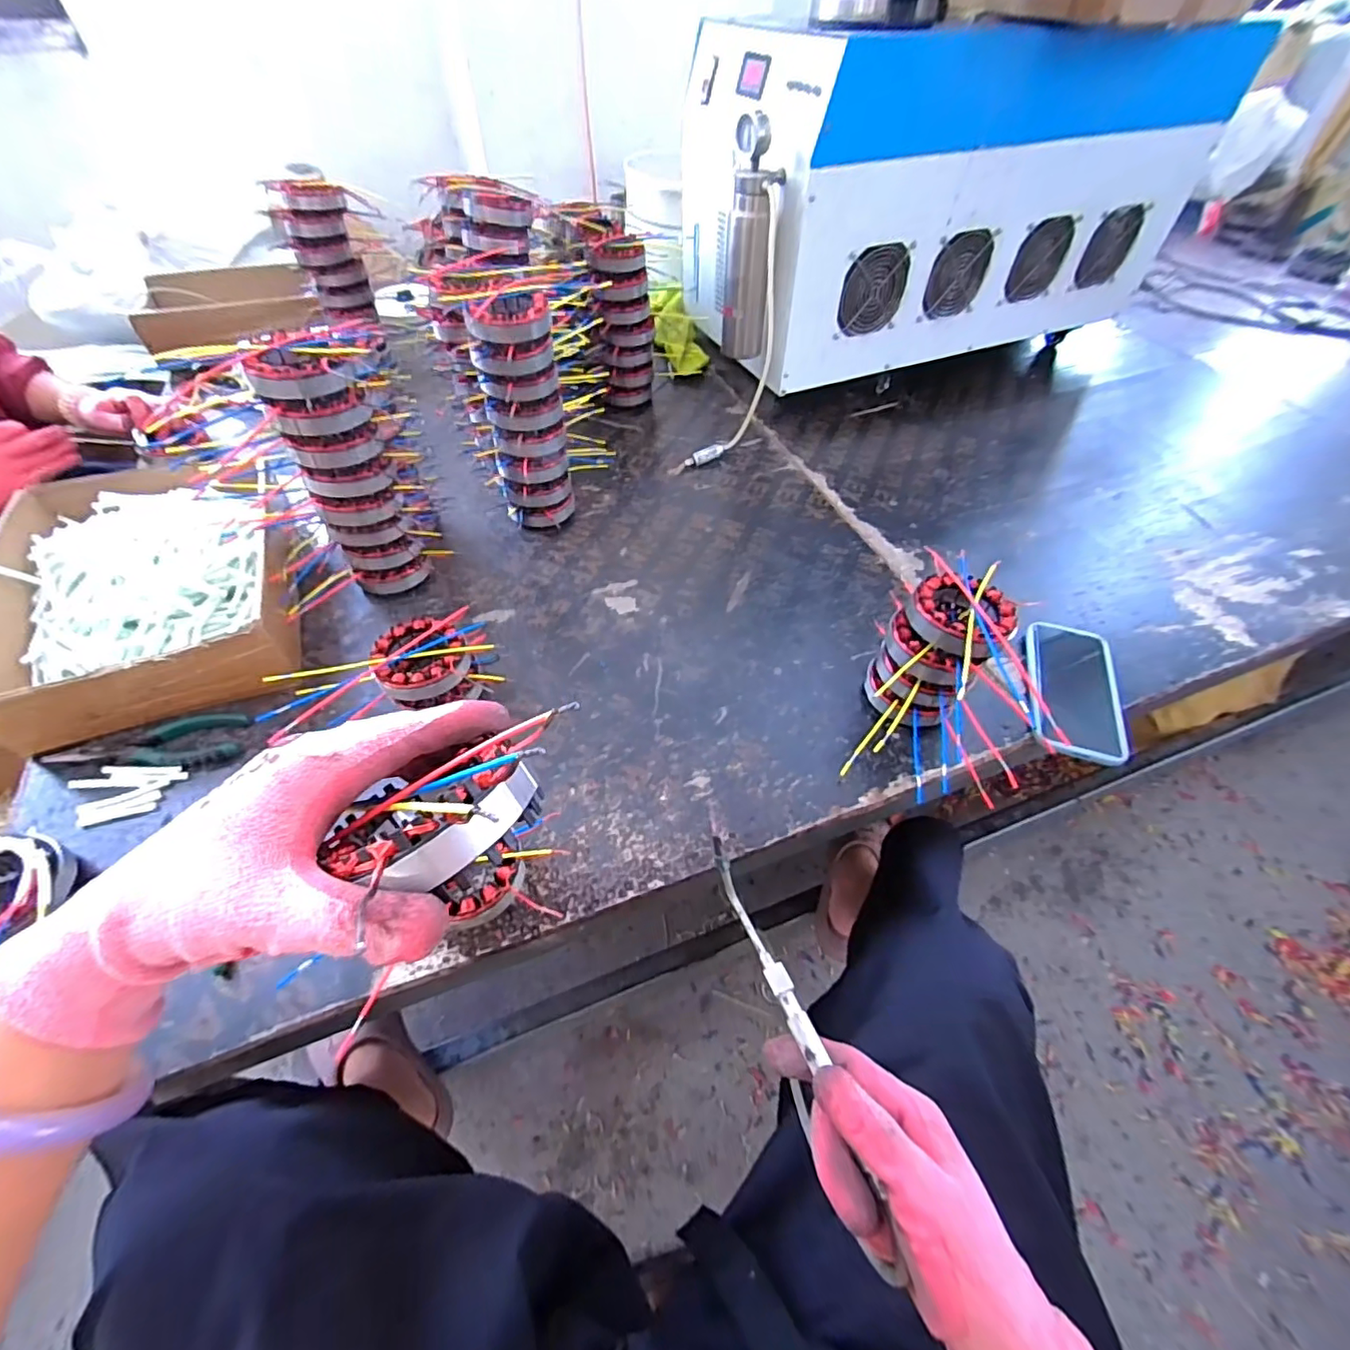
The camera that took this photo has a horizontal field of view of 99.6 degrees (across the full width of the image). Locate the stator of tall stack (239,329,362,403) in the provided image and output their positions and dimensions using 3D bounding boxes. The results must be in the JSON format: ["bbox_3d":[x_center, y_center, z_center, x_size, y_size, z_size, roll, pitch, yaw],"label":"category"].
[{"bbox_3d":[-0.329,-0.277,0.511,0.089,0.039,0.083,-15,53,-13],"label":"stator of tall stack"}]

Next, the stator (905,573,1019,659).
[{"bbox_3d":[0.252,-0.049,0.503,0.078,0.037,0.089,-18,54,-14],"label":"stator"}]

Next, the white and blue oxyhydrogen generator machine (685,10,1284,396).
[{"bbox_3d":[0.423,-0.773,0.929,0.808,0.366,0.368,-16,54,-13],"label":"white and blue oxyhydrogen generator machine"}]

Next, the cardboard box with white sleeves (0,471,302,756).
[{"bbox_3d":[-0.552,-0.102,0.606,0.247,0.072,0.337,-17,54,-14],"label":"cardboard box with white sleeves"}]

